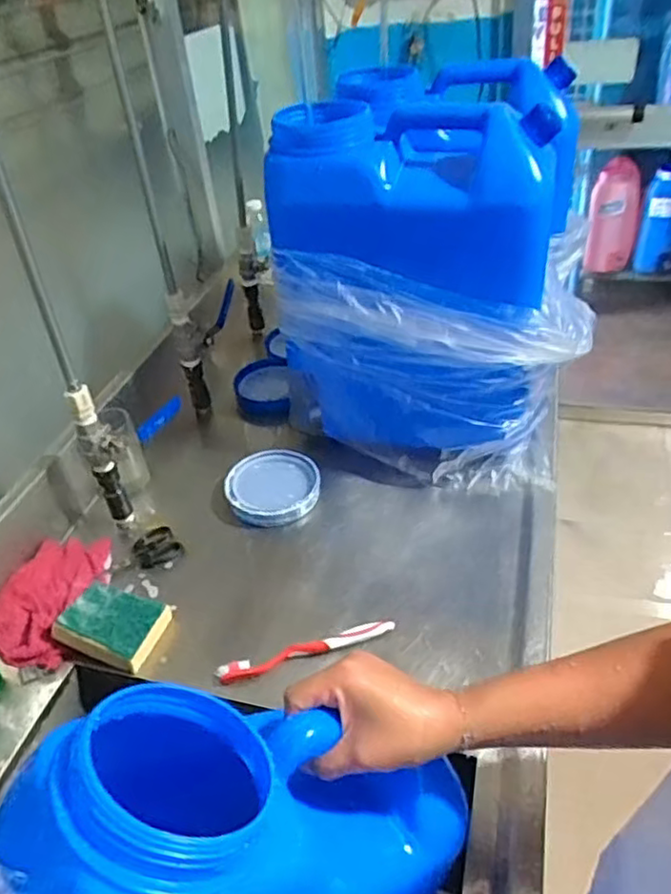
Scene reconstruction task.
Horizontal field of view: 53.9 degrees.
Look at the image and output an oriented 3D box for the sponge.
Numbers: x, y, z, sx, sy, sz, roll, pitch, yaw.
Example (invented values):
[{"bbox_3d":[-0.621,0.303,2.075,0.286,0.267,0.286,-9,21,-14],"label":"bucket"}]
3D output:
[{"bbox_3d":[-0.237,0.190,0.709,0.099,0.027,0.076,20,39,8],"label":"sponge"}]

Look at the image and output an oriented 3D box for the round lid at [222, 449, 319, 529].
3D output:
[{"bbox_3d":[-0.082,0.056,0.869,0.120,0.035,0.120,-12,38,-6],"label":"round lid"}]

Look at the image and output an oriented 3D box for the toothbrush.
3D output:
[{"bbox_3d":[-0.030,0.210,0.684,0.186,0.018,0.019,-16,39,-11],"label":"toothbrush"}]

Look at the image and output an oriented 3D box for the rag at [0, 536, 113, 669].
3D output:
[{"bbox_3d":[-0.324,0.165,0.755,0.105,0.030,0.173,7,40,17],"label":"rag"}]

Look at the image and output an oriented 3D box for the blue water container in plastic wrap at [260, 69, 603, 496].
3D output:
[{"bbox_3d":[0.132,-0.228,0.892,0.369,0.432,0.358,1,39,10],"label":"blue water container in plastic wrap"}]

